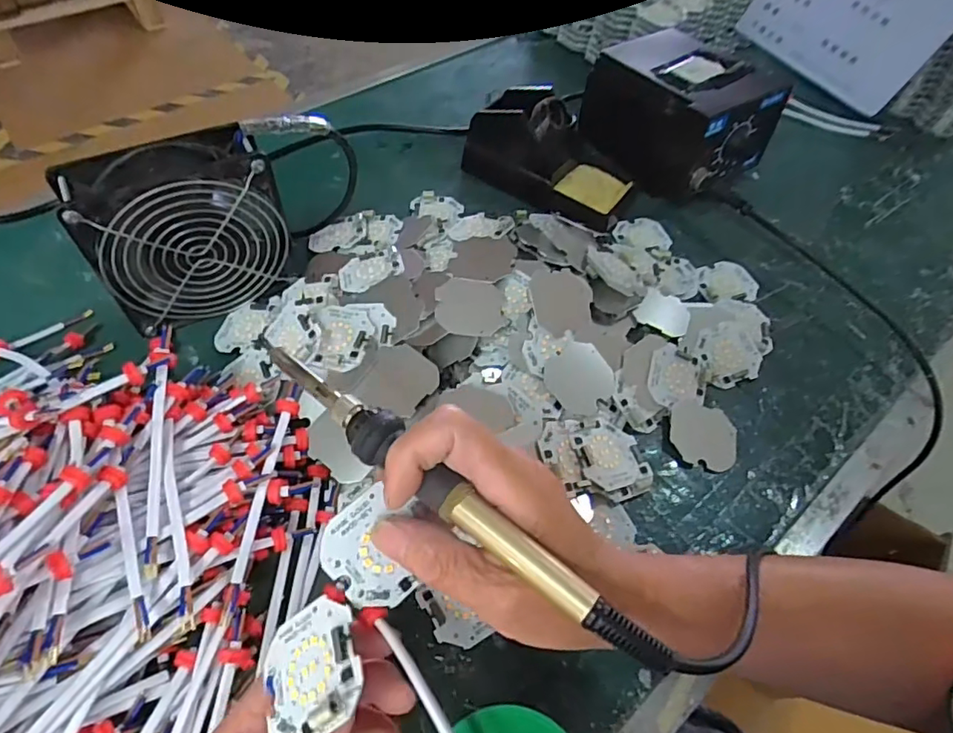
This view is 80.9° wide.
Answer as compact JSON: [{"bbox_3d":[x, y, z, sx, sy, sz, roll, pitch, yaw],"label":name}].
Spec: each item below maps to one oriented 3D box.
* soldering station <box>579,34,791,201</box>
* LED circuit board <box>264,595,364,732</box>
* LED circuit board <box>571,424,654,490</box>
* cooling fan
[{"bbox_3d":[0.185,-0.237,0.515,0.107,0.093,0.142,-29,64,-21],"label":"soldering station"},{"bbox_3d":[-0.064,0.113,0.210,0.042,0.008,0.046,-40,45,9],"label":"LED circuit board"},{"bbox_3d":[0.086,0.058,0.360,0.049,0.004,0.042,-9,67,-35],"label":"LED circuit board"},{"bbox_3d":[-0.189,-0.090,0.378,0.125,0.111,0.047,-25,63,-19],"label":"cooling fan"}]

